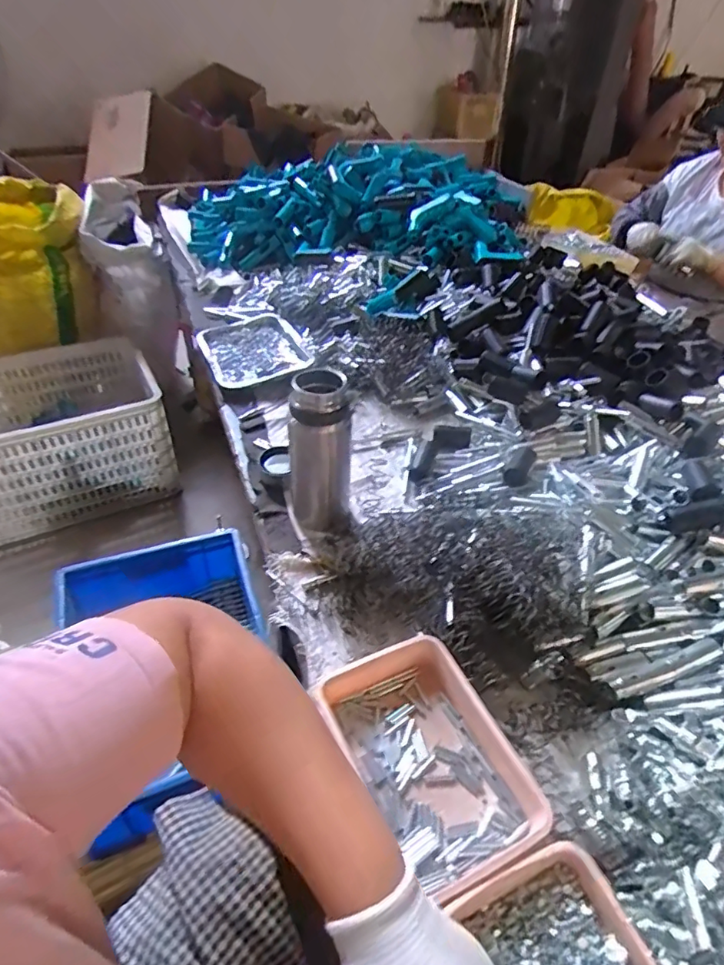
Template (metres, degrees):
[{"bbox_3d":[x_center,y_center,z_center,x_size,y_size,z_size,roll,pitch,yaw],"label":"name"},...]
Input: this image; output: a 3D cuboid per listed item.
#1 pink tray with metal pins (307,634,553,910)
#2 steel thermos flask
[{"bbox_3d":[0.061,0.246,0.482,0.141,0.042,0.204,-22,46,-25],"label":"pink tray with metal pins"},{"bbox_3d":[-0.054,-0.037,0.675,0.079,0.196,0.070,-2,41,-5],"label":"steel thermos flask"}]

